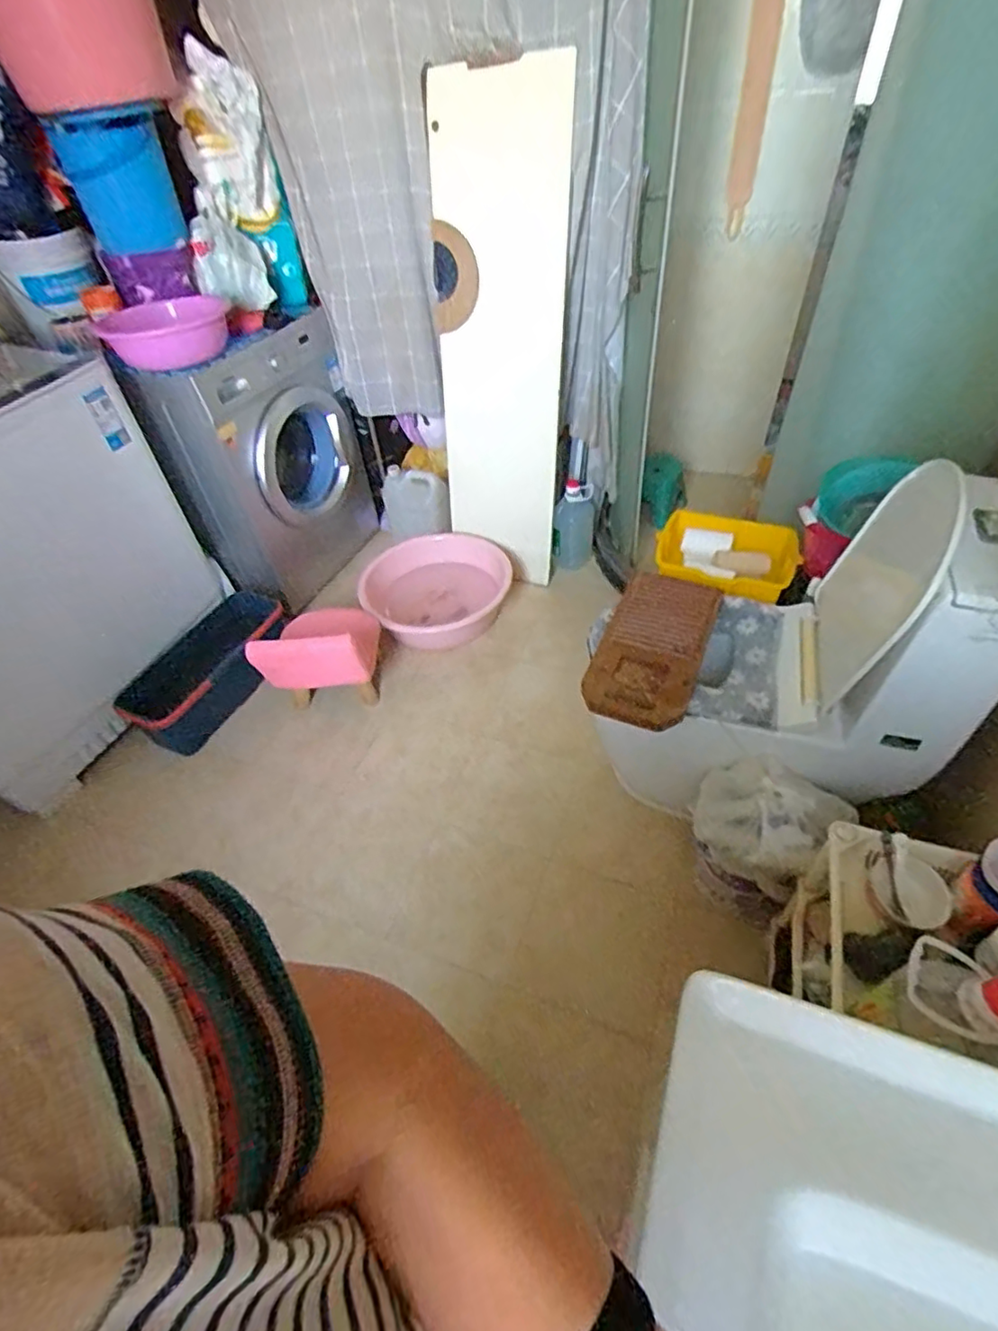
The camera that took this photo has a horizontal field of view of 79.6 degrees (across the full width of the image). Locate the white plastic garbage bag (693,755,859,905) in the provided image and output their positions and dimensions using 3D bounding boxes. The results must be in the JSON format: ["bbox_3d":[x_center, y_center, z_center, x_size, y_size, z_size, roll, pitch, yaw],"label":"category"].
[{"bbox_3d":[0.497,0.324,1.186,0.181,0.251,0.250,-29,51,-20],"label":"white plastic garbage bag"}]

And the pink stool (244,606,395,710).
[{"bbox_3d":[-0.511,-0.076,1.744,0.320,0.273,0.347,-12,47,-5],"label":"pink stool"}]

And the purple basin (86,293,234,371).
[{"bbox_3d":[-0.864,-0.869,1.568,0.333,0.111,0.293,-22,48,-14],"label":"purple basin"}]

